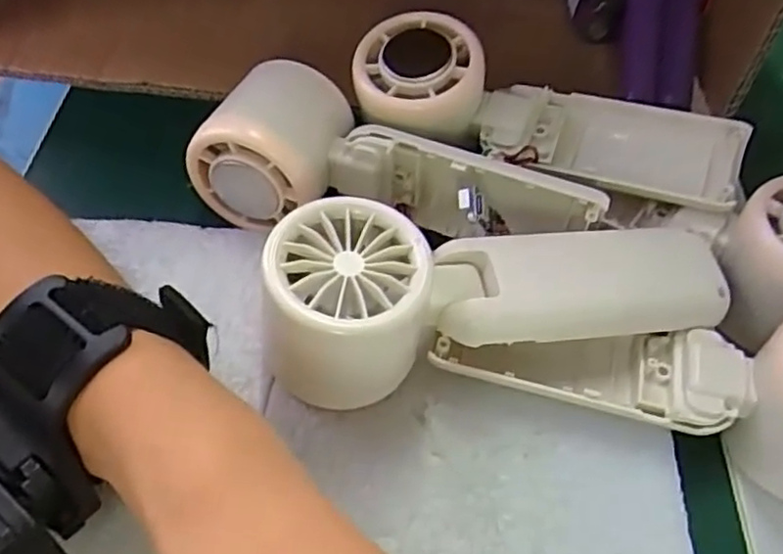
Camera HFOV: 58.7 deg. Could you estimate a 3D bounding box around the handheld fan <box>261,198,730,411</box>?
[{"bbox_3d":[0.039,0.006,0.245,0.163,0.048,0.057,-6,54,-9],"label":"handheld fan"}]

